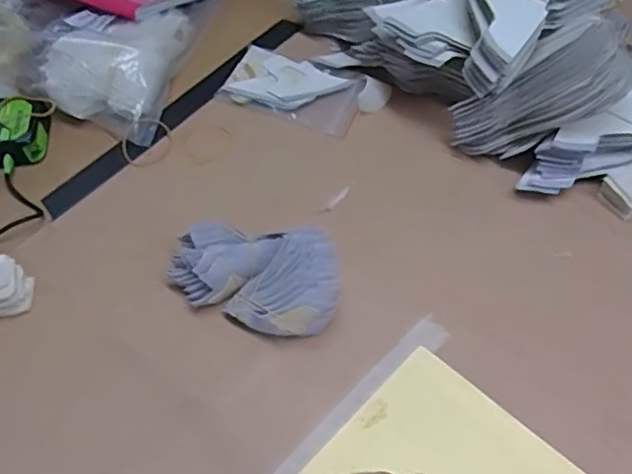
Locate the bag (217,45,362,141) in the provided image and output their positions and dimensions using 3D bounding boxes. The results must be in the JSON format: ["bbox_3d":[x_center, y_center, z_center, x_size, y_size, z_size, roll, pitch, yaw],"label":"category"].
[{"bbox_3d":[-0.020,-0.139,0.590,0.128,0.014,0.067,19,59,15],"label":"bag"}]

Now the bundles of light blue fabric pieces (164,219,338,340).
[{"bbox_3d":[-0.043,0.026,0.459,0.124,0.056,0.068,20,59,15],"label":"bundles of light blue fabric pieces"}]

